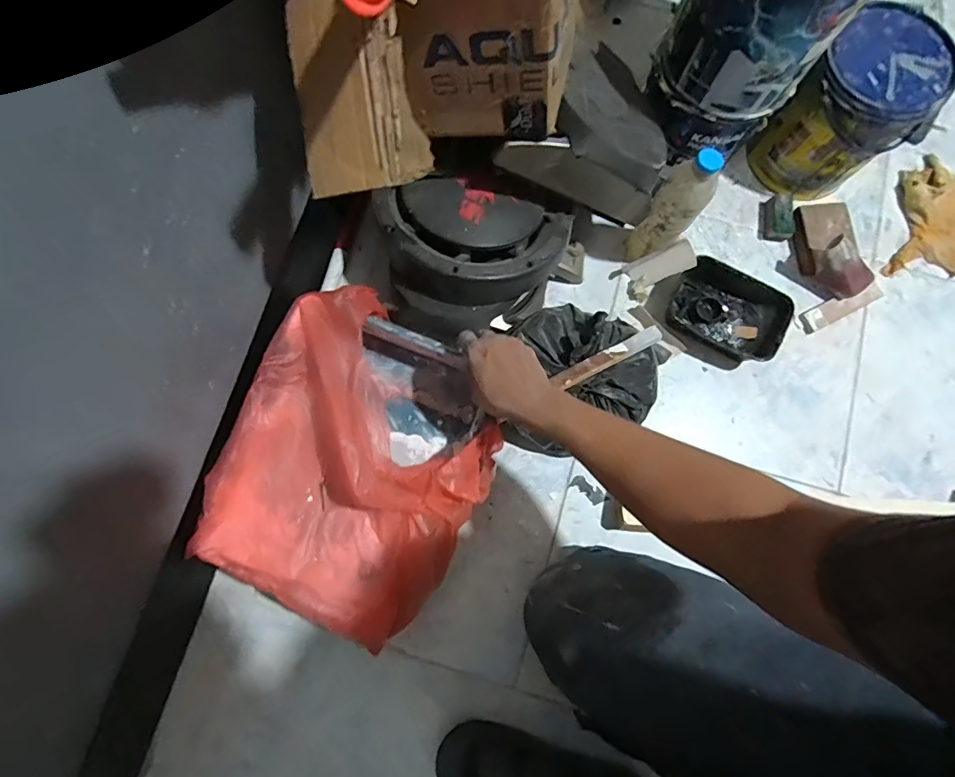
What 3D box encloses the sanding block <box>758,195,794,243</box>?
[{"bbox_3d":[0.497,-0.285,0.800,0.047,0.028,0.078,12,78,2],"label":"sanding block"}]

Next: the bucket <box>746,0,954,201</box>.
[{"bbox_3d":[0.562,-0.423,0.740,0.167,0.196,0.172,37,80,7],"label":"bucket"}]

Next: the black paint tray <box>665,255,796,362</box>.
[{"bbox_3d":[0.388,-0.118,0.750,0.177,0.050,0.122,36,80,7],"label":"black paint tray"}]

